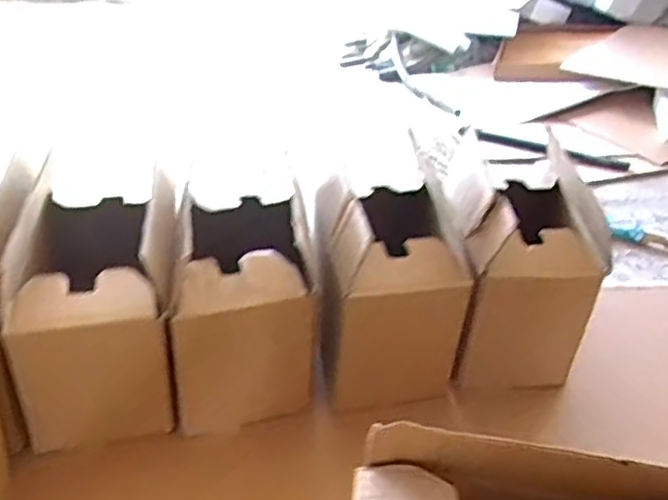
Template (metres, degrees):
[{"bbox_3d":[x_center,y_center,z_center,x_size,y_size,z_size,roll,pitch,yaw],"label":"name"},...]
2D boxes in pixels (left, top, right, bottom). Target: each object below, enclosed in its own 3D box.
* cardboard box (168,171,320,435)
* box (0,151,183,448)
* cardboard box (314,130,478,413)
[{"bbox_3d":[-0.091,0.040,0.692,0.140,0.216,0.178,0,34,-9],"label":"cardboard box"},{"bbox_3d":[-0.222,0.048,0.664,0.140,0.211,0.189,-1,34,-9],"label":"box"},{"bbox_3d":[0.055,0.028,0.733,0.138,0.208,0.172,-2,34,-11],"label":"cardboard box"}]

